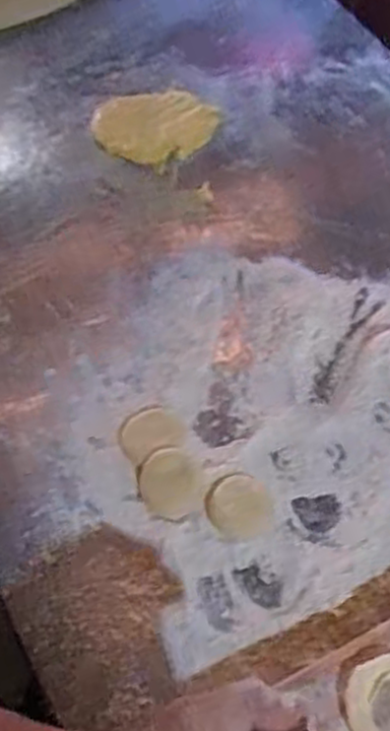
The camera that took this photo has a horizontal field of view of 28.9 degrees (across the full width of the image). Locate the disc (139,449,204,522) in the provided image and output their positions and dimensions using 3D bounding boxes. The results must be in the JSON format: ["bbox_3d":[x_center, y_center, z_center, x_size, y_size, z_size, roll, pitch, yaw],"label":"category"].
[{"bbox_3d":[-0.019,0.090,0.572,0.044,0.008,0.052,-15,61,-12],"label":"disc"}]

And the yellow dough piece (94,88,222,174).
[{"bbox_3d":[-0.047,-0.245,0.780,0.116,0.024,0.108,1,59,-2],"label":"yellow dough piece"}]

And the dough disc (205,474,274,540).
[{"bbox_3d":[0.034,0.107,0.571,0.049,0.007,0.047,1,59,-2],"label":"dough disc"}]

